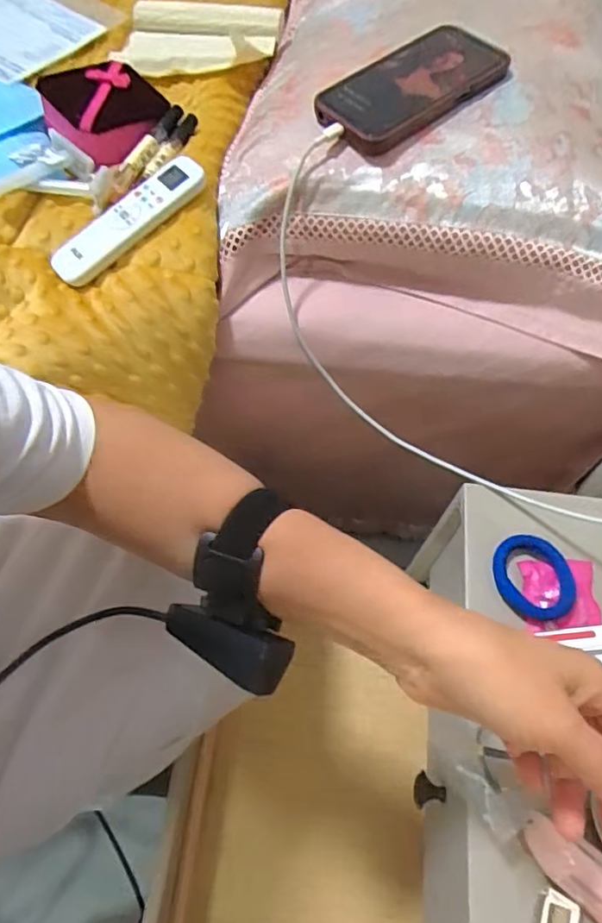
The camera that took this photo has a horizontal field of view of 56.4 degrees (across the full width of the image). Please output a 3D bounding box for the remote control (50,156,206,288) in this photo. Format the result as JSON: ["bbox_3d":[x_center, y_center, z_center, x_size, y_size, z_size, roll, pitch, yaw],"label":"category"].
[{"bbox_3d":[-0.143,-0.200,0.464,0.144,0.013,0.040,-40,71,-4],"label":"remote control"}]

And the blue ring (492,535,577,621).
[{"bbox_3d":[0.168,0.083,0.405,0.057,0.011,0.059,0,64,-1],"label":"blue ring"}]

